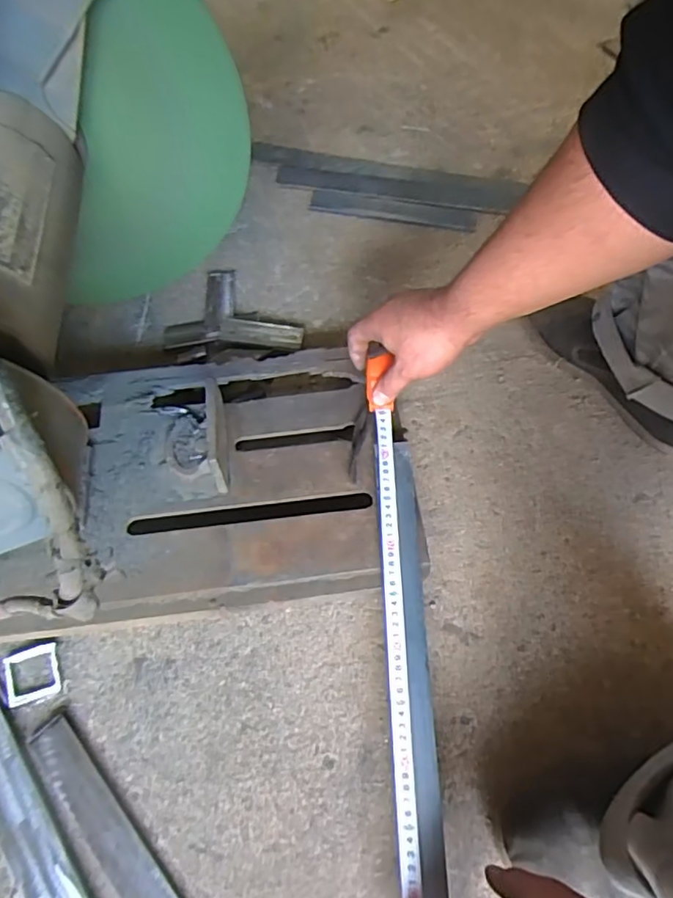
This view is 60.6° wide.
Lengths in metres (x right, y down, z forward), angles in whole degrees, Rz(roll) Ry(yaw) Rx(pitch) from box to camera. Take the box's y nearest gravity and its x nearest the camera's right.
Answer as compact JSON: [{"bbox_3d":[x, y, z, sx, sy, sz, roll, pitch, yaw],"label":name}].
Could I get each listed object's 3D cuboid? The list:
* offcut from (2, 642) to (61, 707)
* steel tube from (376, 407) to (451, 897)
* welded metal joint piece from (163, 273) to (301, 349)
[{"bbox_3d":[-0.318,0.234,0.599,0.052,0.006,0.054,-20,65,-8],"label":"offcut"},{"bbox_3d":[0.078,0.346,0.494,0.052,0.042,0.816,-2,68,1],"label":"steel tube"},{"bbox_3d":[-0.139,-0.200,0.811,0.190,0.030,0.138,4,64,4],"label":"welded metal joint piece"}]

